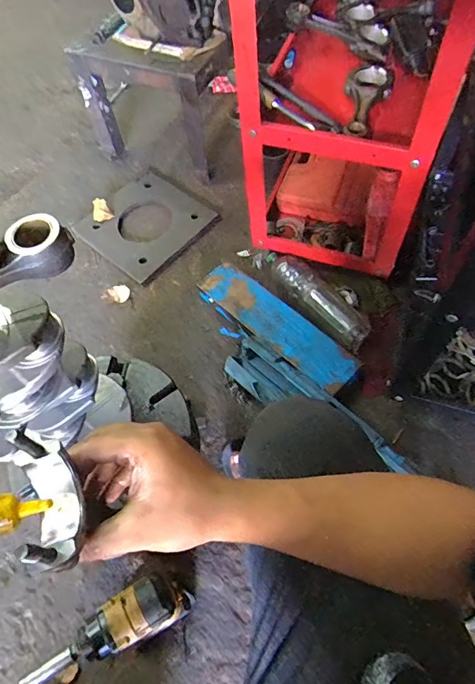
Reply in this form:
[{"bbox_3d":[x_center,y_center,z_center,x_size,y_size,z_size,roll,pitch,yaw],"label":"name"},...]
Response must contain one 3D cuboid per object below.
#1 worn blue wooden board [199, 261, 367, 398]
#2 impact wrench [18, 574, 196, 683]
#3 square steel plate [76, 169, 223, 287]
[{"bbox_3d":[0.094,-0.044,1.002,0.109,0.032,0.419,-42,68,-17],"label":"worn blue wooden board"},{"bbox_3d":[-0.182,0.444,0.670,0.212,0.248,0.070,-27,65,-10],"label":"impact wrench"},{"bbox_3d":[-0.254,-0.340,1.206,0.314,0.025,0.309,39,71,20],"label":"square steel plate"}]

